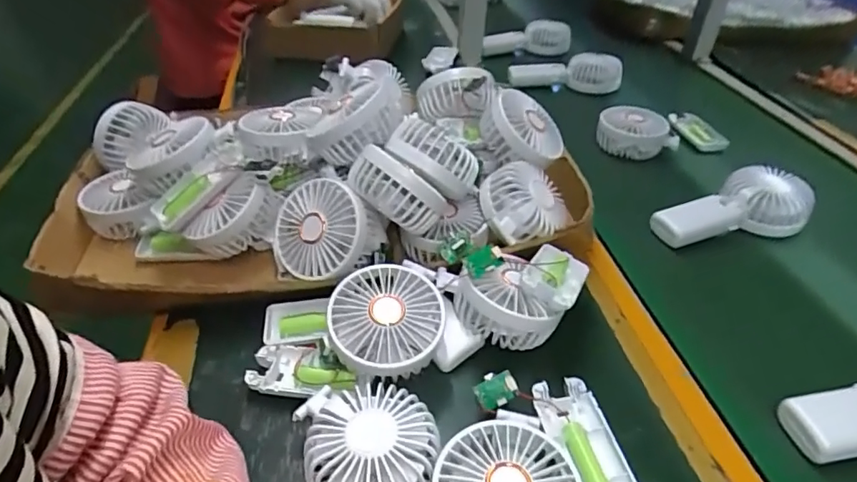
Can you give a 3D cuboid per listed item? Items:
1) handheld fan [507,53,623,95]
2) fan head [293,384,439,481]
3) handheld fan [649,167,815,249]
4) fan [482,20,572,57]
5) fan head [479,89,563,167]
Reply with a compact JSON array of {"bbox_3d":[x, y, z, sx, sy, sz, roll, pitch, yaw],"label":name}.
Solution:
[{"bbox_3d":[0.220,-0.274,0.839,0.176,0.041,0.071,9,39,7],"label":"handheld fan"},{"bbox_3d":[-0.039,0.137,0.341,0.080,0.050,0.093,-9,41,-15],"label":"fan head"},{"bbox_3d":[0.327,-0.031,0.557,0.166,0.046,0.084,-17,43,-23],"label":"handheld fan"},{"bbox_3d":[0.180,-0.369,0.951,0.179,0.050,0.042,-7,40,-12],"label":"fan"},{"bbox_3d":[0.097,-0.112,0.529,0.081,0.036,0.084,-30,79,-37],"label":"fan head"}]

